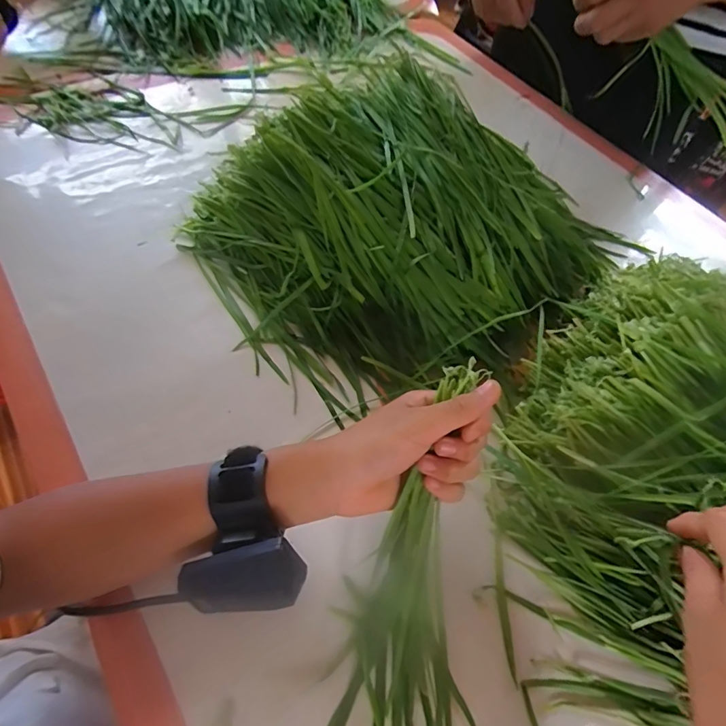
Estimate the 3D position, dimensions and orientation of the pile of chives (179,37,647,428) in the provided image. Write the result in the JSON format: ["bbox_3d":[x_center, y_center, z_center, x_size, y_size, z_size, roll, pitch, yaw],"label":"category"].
[{"bbox_3d":[0.049,-0.147,0.435,0.337,0.110,0.379,40,64,18],"label":"pile of chives"}]

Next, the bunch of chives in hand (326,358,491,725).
[{"bbox_3d":[0.029,0.148,0.283,0.072,0.038,0.297,8,78,0],"label":"bunch of chives in hand"}]

